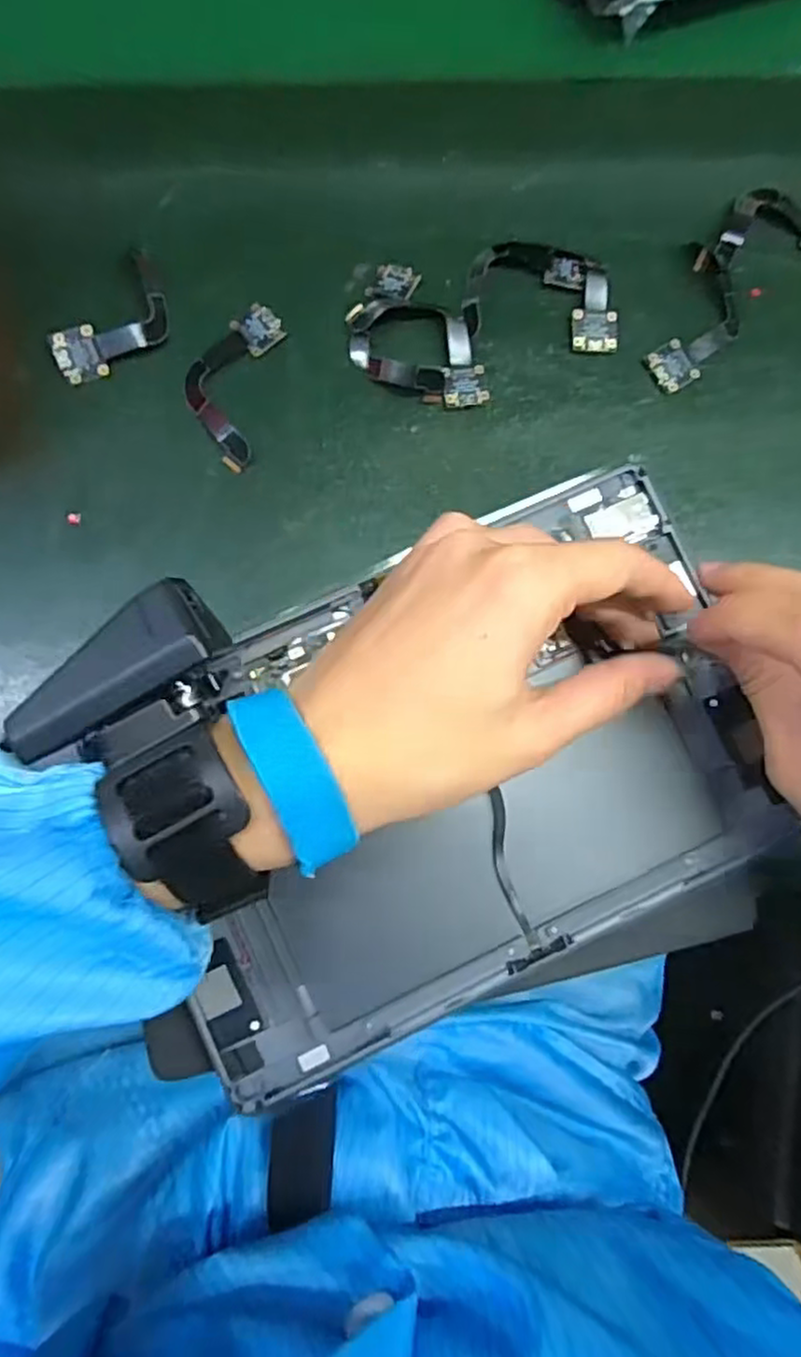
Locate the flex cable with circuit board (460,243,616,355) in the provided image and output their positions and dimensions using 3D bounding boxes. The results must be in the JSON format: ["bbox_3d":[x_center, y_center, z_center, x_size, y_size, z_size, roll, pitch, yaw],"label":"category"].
[{"bbox_3d":[0.067,-0.180,0.326,0.073,0.008,0.048,5,84,-5],"label":"flex cable with circuit board"}]

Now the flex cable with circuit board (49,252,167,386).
[{"bbox_3d":[-0.125,-0.155,0.314,0.029,0.014,0.061,43,83,0],"label":"flex cable with circuit board"}]

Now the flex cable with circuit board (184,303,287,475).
[{"bbox_3d":[-0.077,-0.134,0.317,0.035,0.004,0.076,15,84,-4],"label":"flex cable with circuit board"}]

